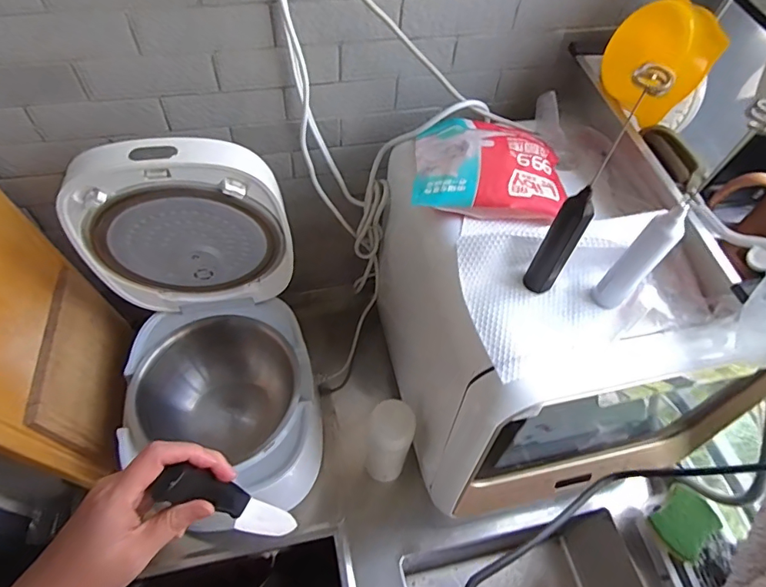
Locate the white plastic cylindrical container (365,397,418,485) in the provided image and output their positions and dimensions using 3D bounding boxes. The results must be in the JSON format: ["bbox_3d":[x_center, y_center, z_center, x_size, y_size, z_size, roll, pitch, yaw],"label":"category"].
[{"bbox_3d":[0.009,0.226,0.720,0.064,0.181,0.065,2,56,-2],"label":"white plastic cylindrical container"}]

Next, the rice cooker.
[{"bbox_3d":[-0.226,0.082,0.621,0.258,0.445,0.295,-11,57,-11],"label":"rice cooker"}]

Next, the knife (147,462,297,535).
[{"bbox_3d":[-0.121,0.180,0.401,0.019,0.199,0.027,-6,54,14],"label":"knife"}]

